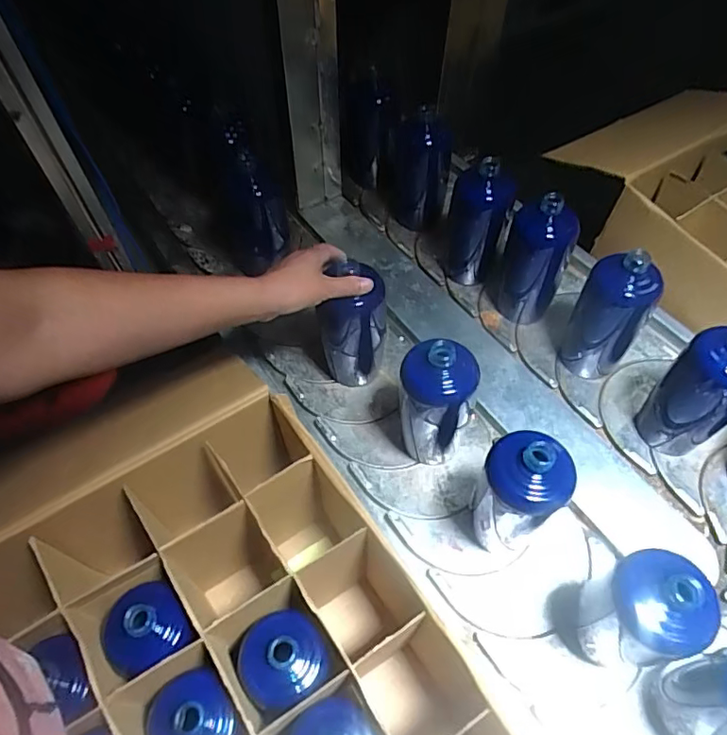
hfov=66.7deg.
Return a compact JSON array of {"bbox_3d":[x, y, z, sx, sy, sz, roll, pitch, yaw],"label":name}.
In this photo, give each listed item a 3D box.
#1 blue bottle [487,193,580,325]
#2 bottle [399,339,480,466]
[{"bbox_3d":[0.232,-0.159,0.748,0.091,0.178,0.080,17,55,15],"label":"blue bottle"},{"bbox_3d":[0.081,0.032,0.615,0.082,0.160,0.070,6,53,7],"label":"bottle"}]

